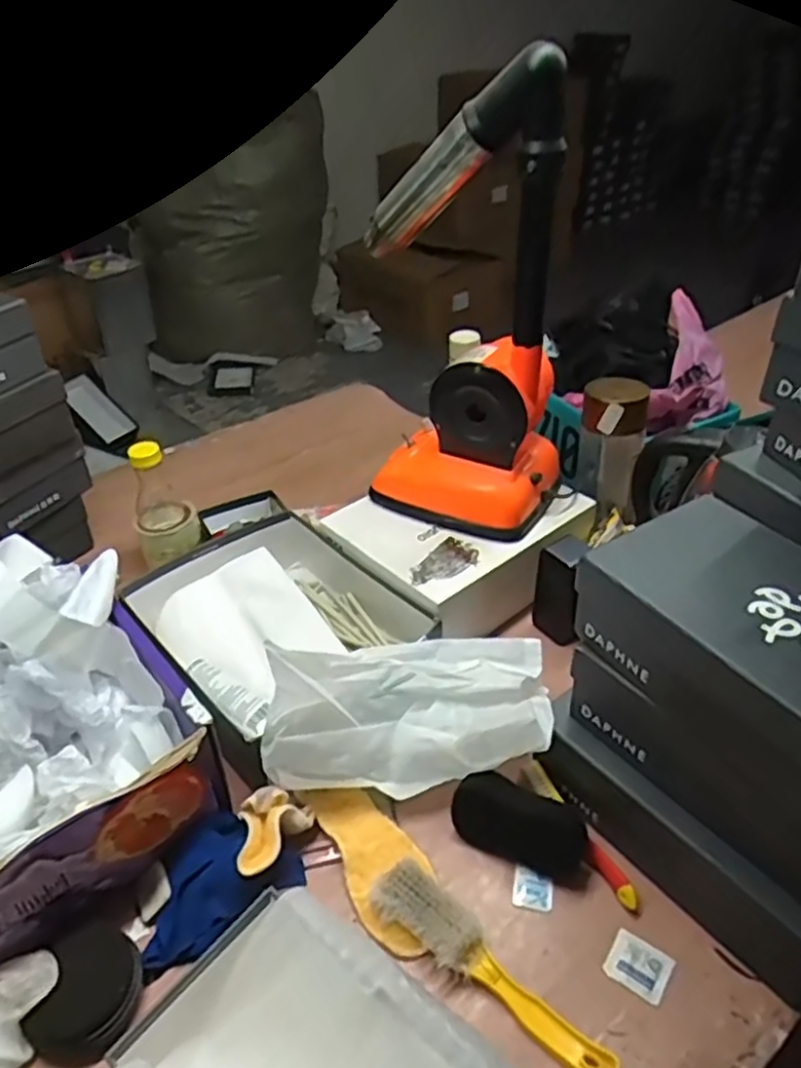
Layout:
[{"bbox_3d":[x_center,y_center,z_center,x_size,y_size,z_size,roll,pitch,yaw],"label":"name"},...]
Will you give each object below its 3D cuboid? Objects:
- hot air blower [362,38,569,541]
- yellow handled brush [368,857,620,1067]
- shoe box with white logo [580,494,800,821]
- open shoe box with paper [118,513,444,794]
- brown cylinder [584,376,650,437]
[{"bbox_3d":[0.074,-0.232,0.857,0.231,0.505,0.128,15,40,20],"label":"hot air blower"},{"bbox_3d":[0.074,0.357,0.616,0.230,0.040,0.050,25,45,31],"label":"yellow handled brush"},{"bbox_3d":[0.300,0.100,0.587,0.157,0.100,0.292,-21,42,-24],"label":"shoe box with white logo"},{"bbox_3d":[-0.154,0.116,0.904,0.262,0.093,0.338,-26,44,-29],"label":"open shoe box with paper"},{"bbox_3d":[0.281,-0.169,0.971,0.068,0.063,0.064,-1,37,1],"label":"brown cylinder"}]

